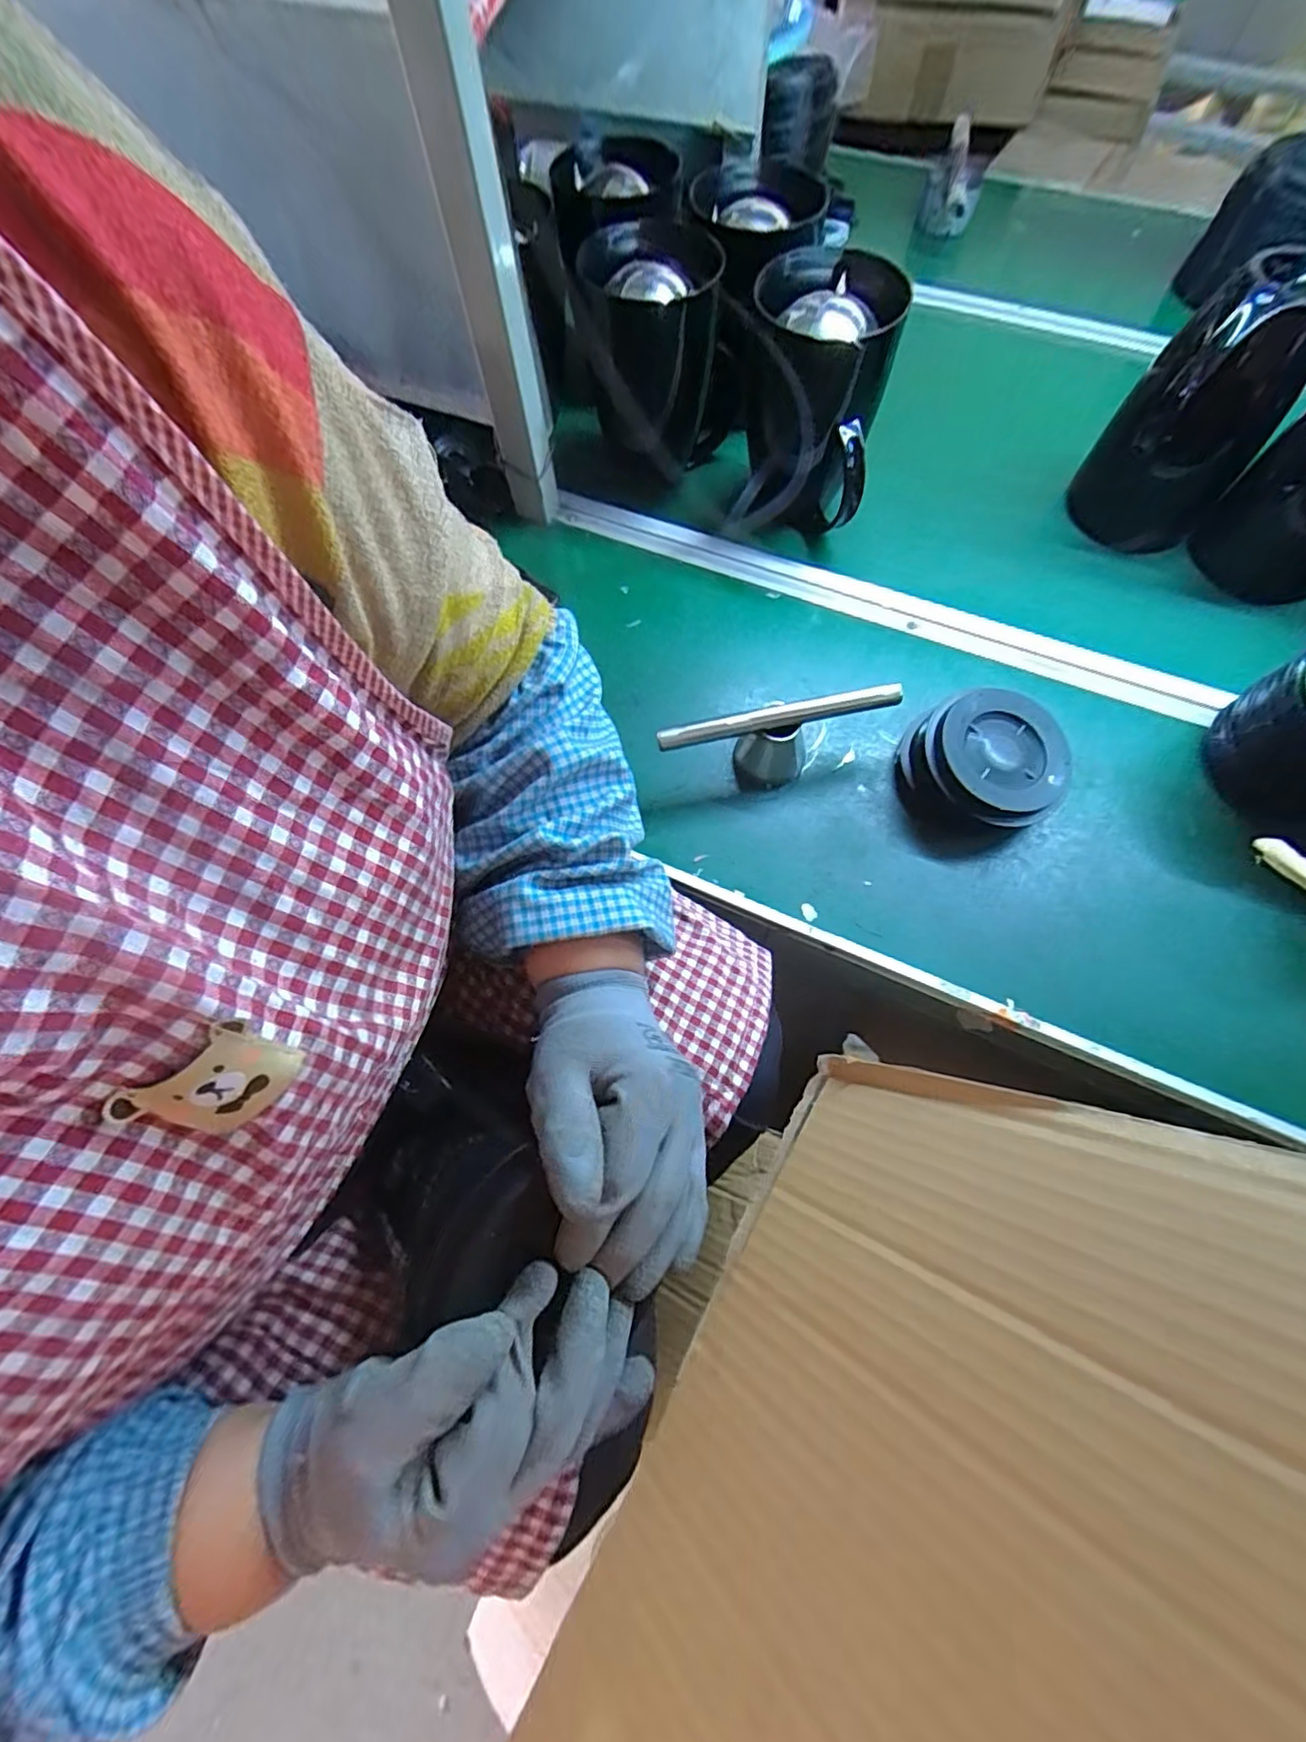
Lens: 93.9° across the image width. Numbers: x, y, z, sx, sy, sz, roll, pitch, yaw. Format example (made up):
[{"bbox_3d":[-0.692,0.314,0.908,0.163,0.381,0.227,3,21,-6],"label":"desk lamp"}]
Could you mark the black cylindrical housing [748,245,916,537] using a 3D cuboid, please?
[{"bbox_3d":[0.159,-0.456,0.614,0.134,0.210,0.147,0,67,1],"label":"black cylindrical housing"}]

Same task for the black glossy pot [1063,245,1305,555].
[{"bbox_3d":[0.515,-0.432,0.588,0.126,0.220,0.120,0,67,1],"label":"black glossy pot"}]

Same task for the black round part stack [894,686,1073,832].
[{"bbox_3d":[0.286,-0.091,0.517,0.118,0.050,0.119,-1,69,2],"label":"black round part stack"}]

